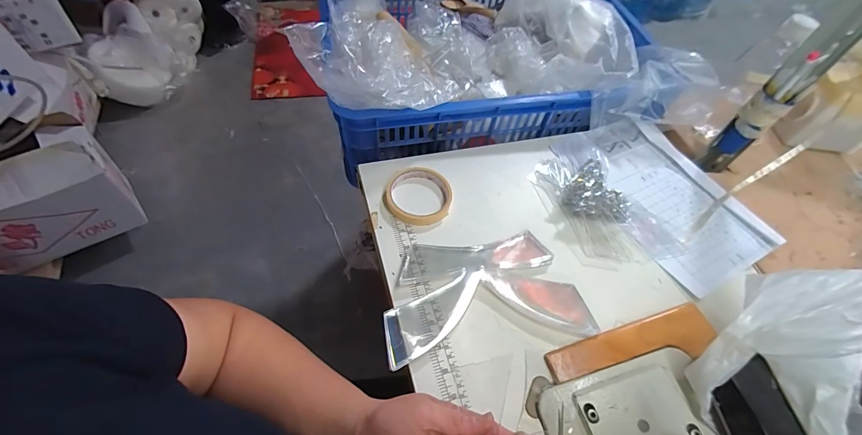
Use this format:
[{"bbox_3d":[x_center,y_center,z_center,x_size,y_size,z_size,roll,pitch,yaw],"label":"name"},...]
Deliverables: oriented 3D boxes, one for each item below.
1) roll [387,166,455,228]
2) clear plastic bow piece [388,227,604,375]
[{"bbox_3d":[-0.017,-0.029,0.508,0.087,0.021,0.087,3,56,-4],"label":"roll"},{"bbox_3d":[0.062,0.086,0.432,0.234,0.022,0.129,-8,58,-11],"label":"clear plastic bow piece"}]

